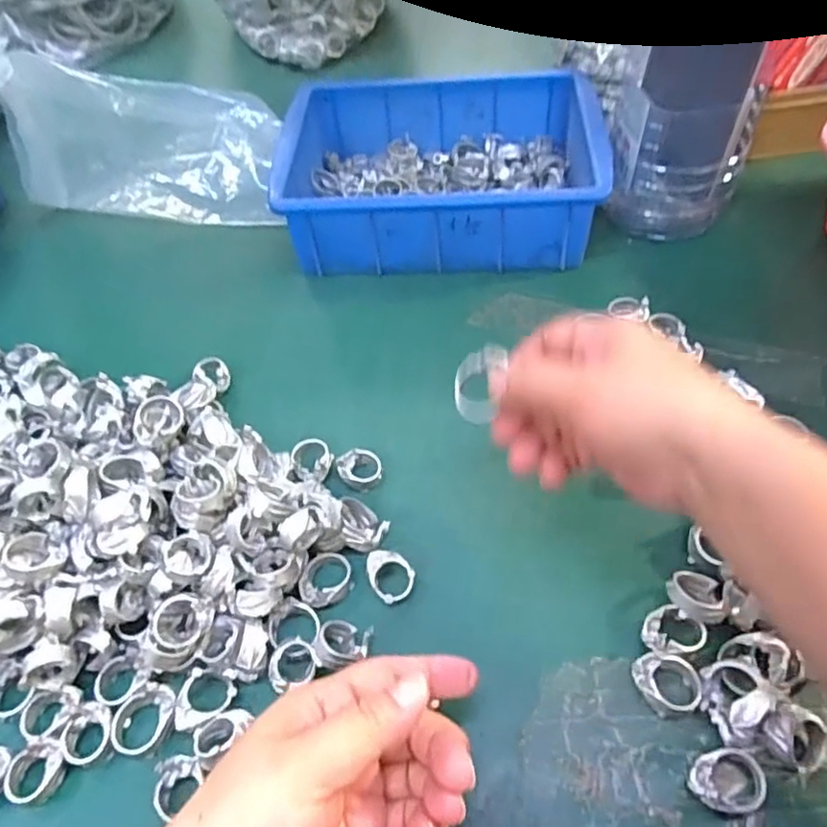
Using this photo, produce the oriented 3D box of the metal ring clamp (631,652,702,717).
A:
[{"bbox_3d":[0.119,0.126,0.301,0.026,0.014,0.029,-30,57,-17],"label":"metal ring clamp"}]

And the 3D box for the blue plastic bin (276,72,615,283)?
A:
[{"bbox_3d":[0.022,-0.196,0.517,0.243,0.071,0.171,0,53,4],"label":"blue plastic bin"}]

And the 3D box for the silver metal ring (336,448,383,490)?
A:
[{"bbox_3d":[-0.032,0.035,0.386,0.025,0.014,0.025,-2,53,2],"label":"silver metal ring"}]

